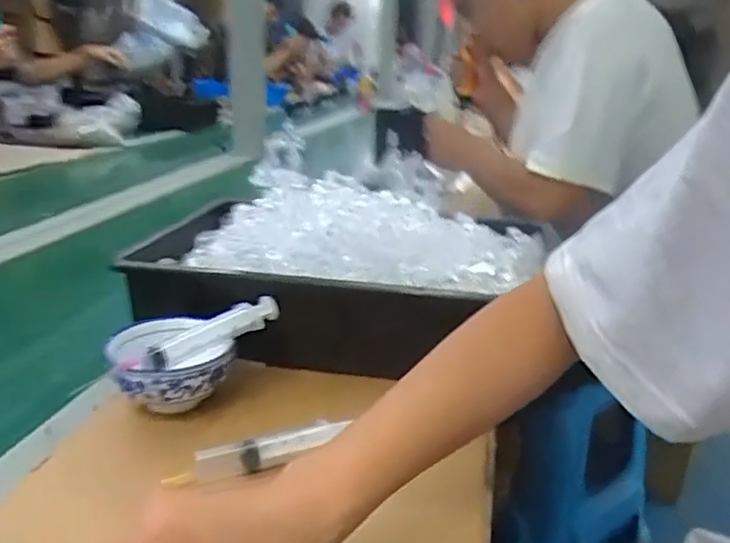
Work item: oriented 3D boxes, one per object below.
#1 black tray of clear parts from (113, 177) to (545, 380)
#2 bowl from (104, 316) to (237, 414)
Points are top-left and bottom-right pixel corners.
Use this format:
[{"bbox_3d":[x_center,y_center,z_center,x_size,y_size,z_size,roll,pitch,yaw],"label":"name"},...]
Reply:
[{"bbox_3d":[-0.029,-0.011,0.637,0.374,0.135,0.257,5,20,12],"label":"black tray of clear parts"},{"bbox_3d":[-0.154,0.080,0.508,0.087,0.055,0.095,1,20,0],"label":"bowl"}]

